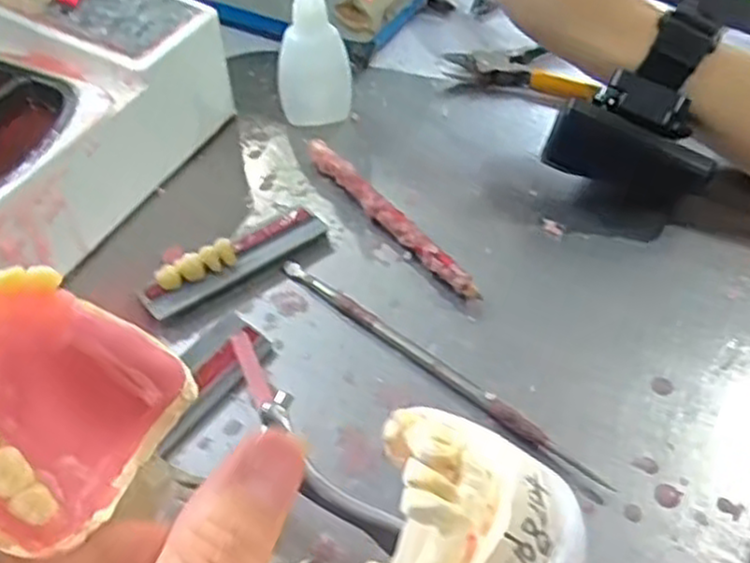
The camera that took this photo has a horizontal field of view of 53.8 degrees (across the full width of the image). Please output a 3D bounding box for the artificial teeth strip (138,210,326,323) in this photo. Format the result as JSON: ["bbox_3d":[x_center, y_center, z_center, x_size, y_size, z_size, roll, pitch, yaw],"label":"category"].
[{"bbox_3d":[-0.058,-0.010,0.310,0.081,0.015,0.017,-31,55,-25],"label":"artificial teeth strip"}]

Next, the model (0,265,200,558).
[{"bbox_3d":[-0.079,0.031,0.173,0.027,0.058,0.055,-23,42,33],"label":"model"}]

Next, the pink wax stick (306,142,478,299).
[{"bbox_3d":[0.005,-0.029,0.330,0.008,0.013,0.118,-28,55,-23],"label":"pink wax stick"}]

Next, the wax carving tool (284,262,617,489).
[{"bbox_3d":[0.020,0.030,0.280,0.149,0.006,0.007,33,56,26],"label":"wax carving tool"}]

